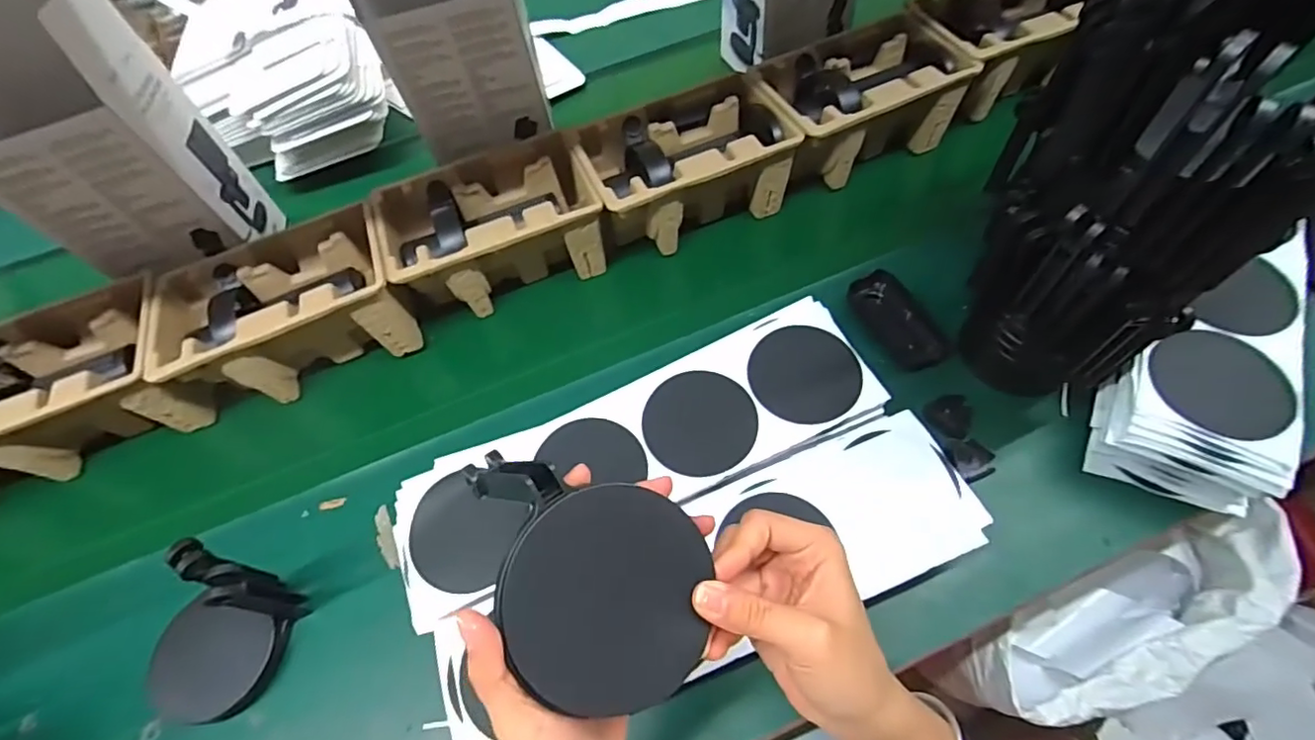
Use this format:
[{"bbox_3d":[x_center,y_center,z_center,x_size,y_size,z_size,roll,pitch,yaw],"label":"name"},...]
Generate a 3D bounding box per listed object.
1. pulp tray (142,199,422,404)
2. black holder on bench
[{"bbox_3d":[-0.382,-0.063,0.598,0.231,0.102,0.144,-18,59,-9],"label":"pulp tray"},{"bbox_3d":[-0.356,0.196,0.435,0.094,0.127,0.106,17,60,12],"label":"black holder on bench"}]

